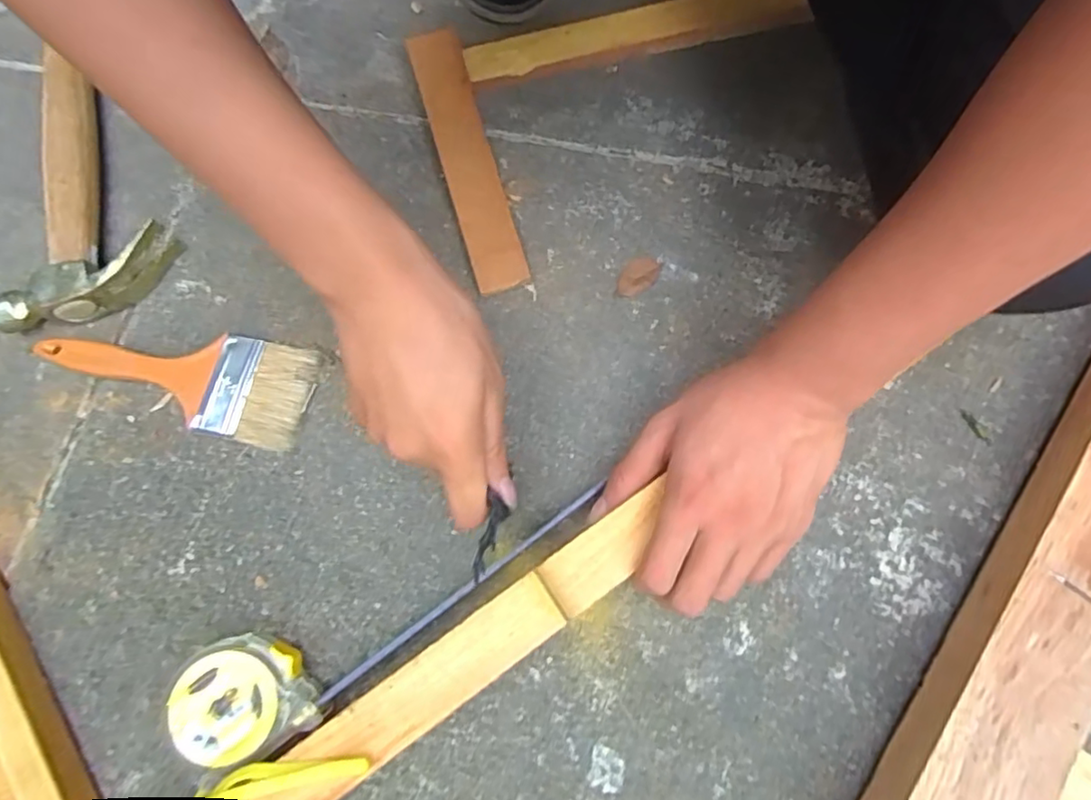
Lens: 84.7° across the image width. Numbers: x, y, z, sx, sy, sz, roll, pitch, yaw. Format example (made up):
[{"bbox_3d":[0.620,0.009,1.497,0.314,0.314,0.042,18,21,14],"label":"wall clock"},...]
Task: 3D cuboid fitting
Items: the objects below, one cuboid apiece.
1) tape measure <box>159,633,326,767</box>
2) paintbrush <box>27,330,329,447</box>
[{"bbox_3d":[-0.165,0.163,0.332,0.068,0.035,0.061,-27,74,-7],"label":"tape measure"},{"bbox_3d":[-0.248,-0.018,0.398,0.186,0.016,0.065,12,73,5],"label":"paintbrush"}]

